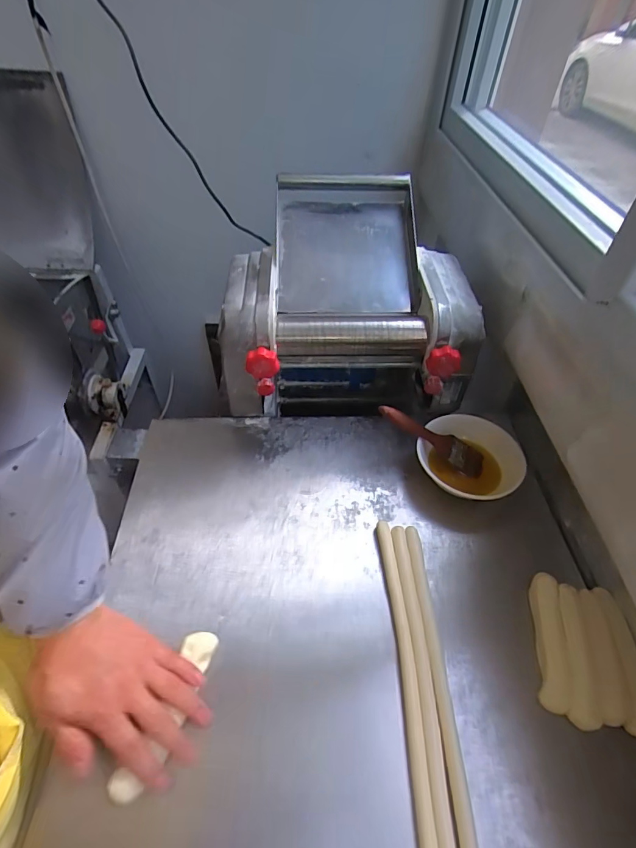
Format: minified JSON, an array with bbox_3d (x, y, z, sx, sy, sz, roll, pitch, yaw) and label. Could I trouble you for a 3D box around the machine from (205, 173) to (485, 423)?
[{"bbox_3d":[0.049,-0.182,0.729,0.369,0.292,0.344,2,47,-1],"label":"machine"}]

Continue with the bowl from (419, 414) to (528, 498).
[{"bbox_3d":[0.219,0.060,0.642,0.133,0.074,0.150,-32,56,-29],"label":"bowl"}]

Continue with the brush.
[{"bbox_3d":[0.171,0.026,0.639,0.185,0.023,0.043,29,46,-11],"label":"brush"}]

